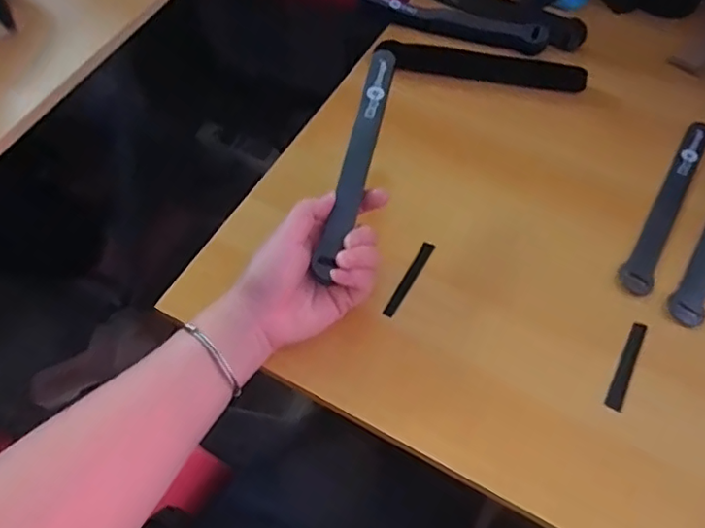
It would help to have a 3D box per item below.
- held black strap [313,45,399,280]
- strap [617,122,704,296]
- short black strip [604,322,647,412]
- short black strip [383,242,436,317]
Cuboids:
[{"bbox_3d":[0.006,-0.086,0.442,0.019,0.011,0.215,11,65,9],"label":"held black strap"},{"bbox_3d":[0.266,-0.053,0.479,0.024,0.005,0.208,30,59,17],"label":"strap"},{"bbox_3d":[0.189,0.069,0.395,0.011,0.004,0.071,25,58,20],"label":"short black strip"},{"bbox_3d":[0.043,0.010,0.434,0.009,0.004,0.071,24,62,16],"label":"short black strip"}]

